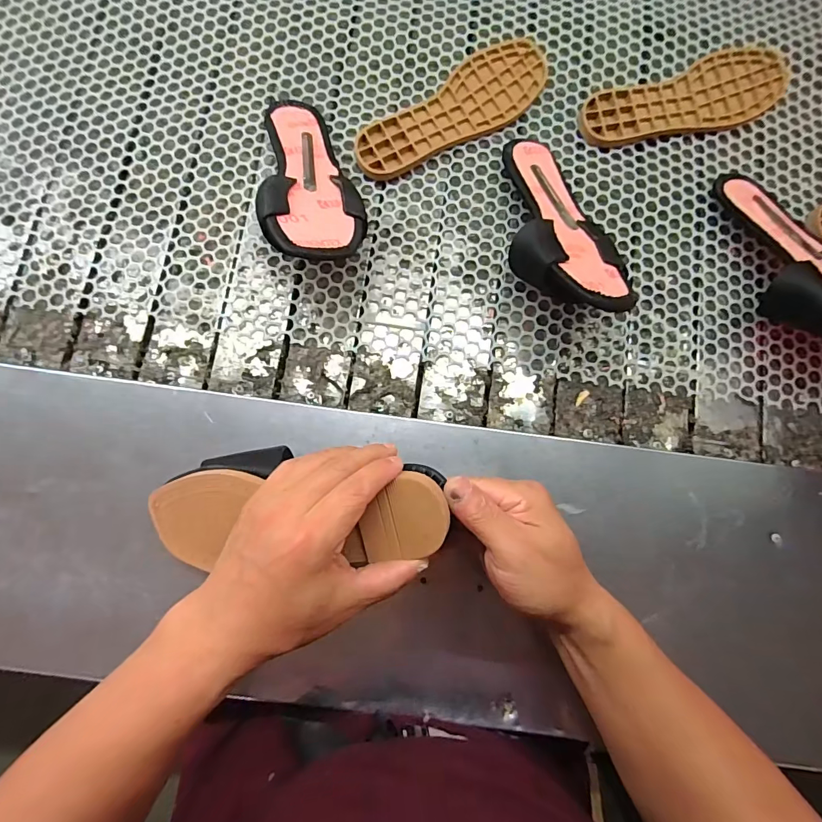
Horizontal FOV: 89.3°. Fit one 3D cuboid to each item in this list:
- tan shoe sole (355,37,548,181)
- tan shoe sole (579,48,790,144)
[{"bbox_3d":[0.047,-0.312,0.435,0.228,0.011,0.079,-39,85,-6],"label":"tan shoe sole"},{"bbox_3d":[0.291,-0.330,0.443,0.231,0.009,0.078,-19,84,-4],"label":"tan shoe sole"}]

